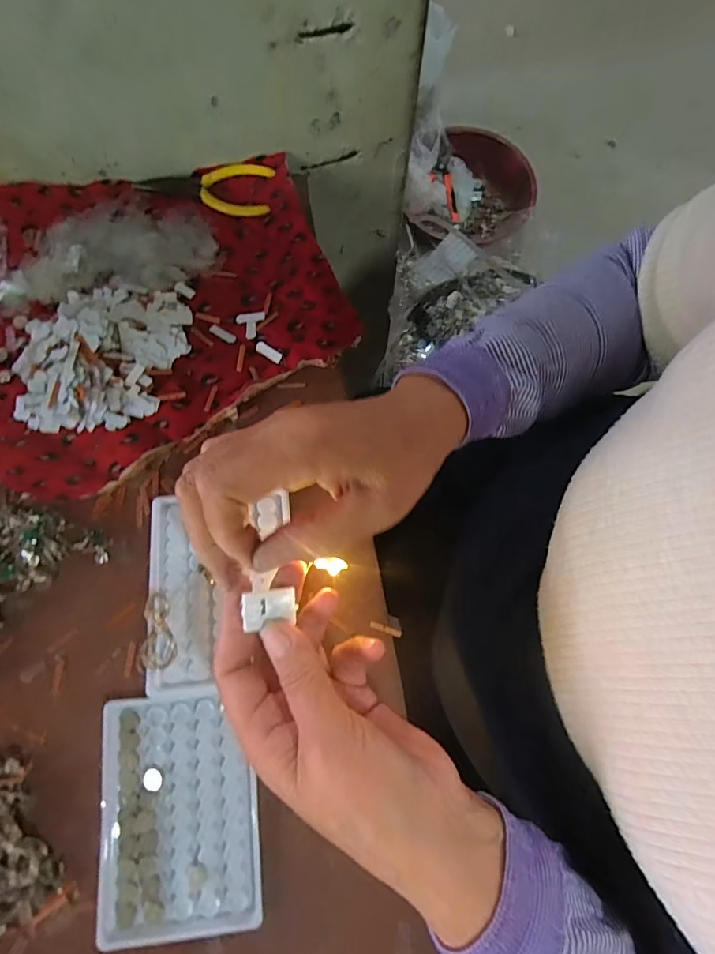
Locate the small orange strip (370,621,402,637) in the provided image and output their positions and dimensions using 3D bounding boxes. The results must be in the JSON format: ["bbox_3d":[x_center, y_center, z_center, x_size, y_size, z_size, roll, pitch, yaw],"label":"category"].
[{"bbox_3d":[0.019,0.104,0.315,0.022,0.004,0.005,18,76,5],"label":"small orange strip"}]

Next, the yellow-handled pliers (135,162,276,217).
[{"bbox_3d":[-0.134,-0.254,0.404,0.117,0.008,0.047,5,75,1],"label":"yellow-handled pliers"}]

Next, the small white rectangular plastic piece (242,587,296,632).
[{"bbox_3d":[-0.045,0.068,0.238,0.025,0.007,0.019,-9,75,-3],"label":"small white rectangular plastic piece"}]

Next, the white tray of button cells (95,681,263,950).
[{"bbox_3d":[-0.112,0.204,0.285,0.097,0.007,0.131,-7,75,-2],"label":"white tray of button cells"}]

